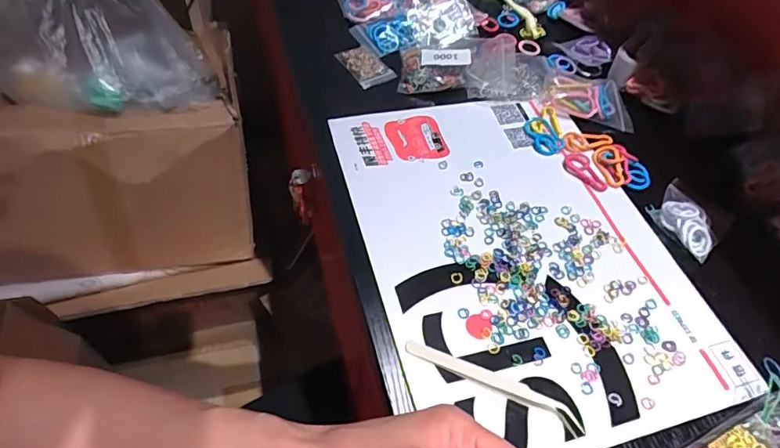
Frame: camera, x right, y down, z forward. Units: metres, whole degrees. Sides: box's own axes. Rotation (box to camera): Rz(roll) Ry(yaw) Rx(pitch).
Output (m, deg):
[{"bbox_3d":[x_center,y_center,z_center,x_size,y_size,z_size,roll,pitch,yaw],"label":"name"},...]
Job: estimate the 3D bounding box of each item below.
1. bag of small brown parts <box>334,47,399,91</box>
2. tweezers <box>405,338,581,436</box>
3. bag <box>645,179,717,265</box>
[{"bbox_3d":[-0.028,-0.169,0.522,0.038,0.016,0.063,-30,62,-24],"label":"bag of small brown parts"},{"bbox_3d":[0.068,0.105,0.325,0.120,0.009,0.015,24,55,11],"label":"tweezers"},{"bbox_3d":[0.258,-0.006,0.418,0.050,0.020,0.064,-26,61,-22],"label":"bag"}]

